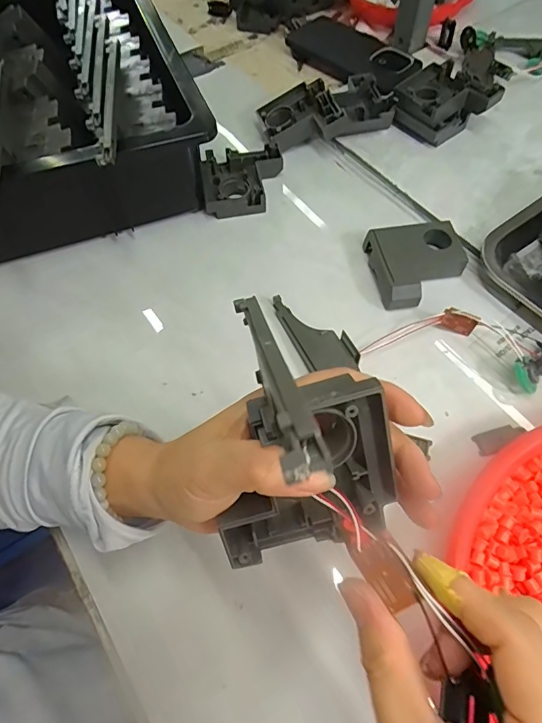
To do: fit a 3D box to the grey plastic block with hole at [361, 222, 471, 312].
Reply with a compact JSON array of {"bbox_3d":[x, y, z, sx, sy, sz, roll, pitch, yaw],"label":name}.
[{"bbox_3d":[0.126,-0.084,0.385,0.075,0.021,0.072,-10,61,-3],"label":"grey plastic block with hole"}]

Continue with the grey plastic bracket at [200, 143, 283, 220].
[{"bbox_3d":[-0.028,-0.177,0.442,0.077,0.020,0.077,-5,61,0],"label":"grey plastic bracket"}]

